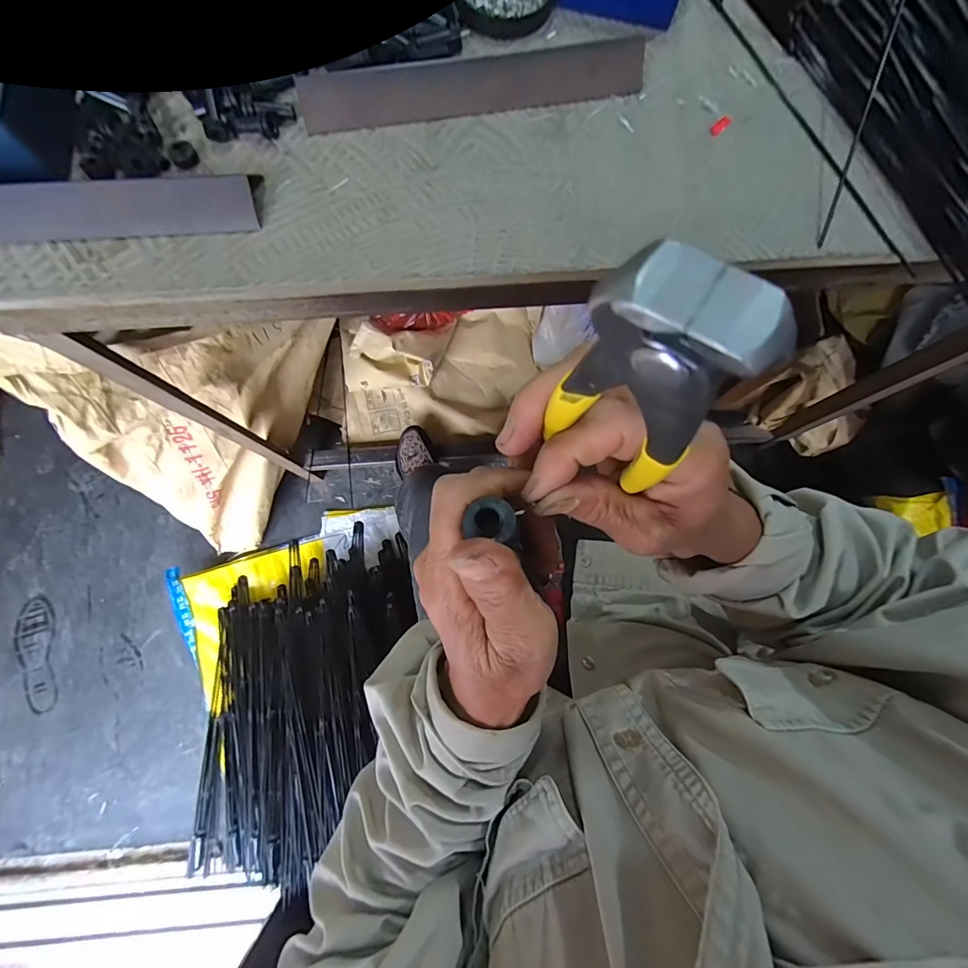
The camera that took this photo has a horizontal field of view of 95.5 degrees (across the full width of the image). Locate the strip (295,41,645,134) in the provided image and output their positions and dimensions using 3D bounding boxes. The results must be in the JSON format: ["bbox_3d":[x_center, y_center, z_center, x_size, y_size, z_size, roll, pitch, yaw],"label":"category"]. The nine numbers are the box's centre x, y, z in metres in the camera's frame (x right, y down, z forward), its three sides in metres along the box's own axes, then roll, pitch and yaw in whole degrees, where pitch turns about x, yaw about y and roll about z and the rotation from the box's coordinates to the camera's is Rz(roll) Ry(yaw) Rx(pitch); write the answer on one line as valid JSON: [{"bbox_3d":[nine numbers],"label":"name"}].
[{"bbox_3d":[-0.006,-0.331,0.362,0.281,0.011,0.039,-10,108,-4],"label":"strip"}]

